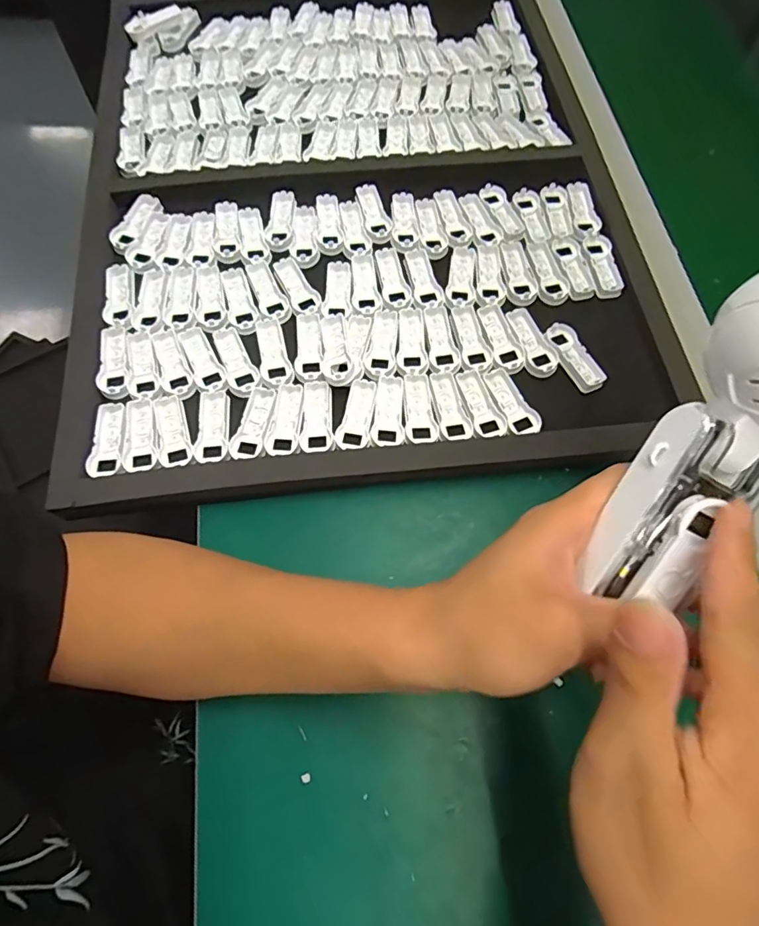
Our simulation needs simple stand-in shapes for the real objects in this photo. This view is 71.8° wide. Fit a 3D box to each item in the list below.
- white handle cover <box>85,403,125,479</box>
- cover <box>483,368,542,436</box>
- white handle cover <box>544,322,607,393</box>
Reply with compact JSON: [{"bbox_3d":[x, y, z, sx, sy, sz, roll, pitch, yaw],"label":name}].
[{"bbox_3d":[-0.179,-0.015,0.350,0.020,0.010,0.053,-1,68,-1],"label":"white handle cover"},{"bbox_3d":[0.091,-0.042,0.359,0.021,0.011,0.054,-20,70,-8],"label":"cover"},{"bbox_3d":[0.141,-0.077,0.381,0.023,0.007,0.056,-23,70,-9],"label":"white handle cover"}]

